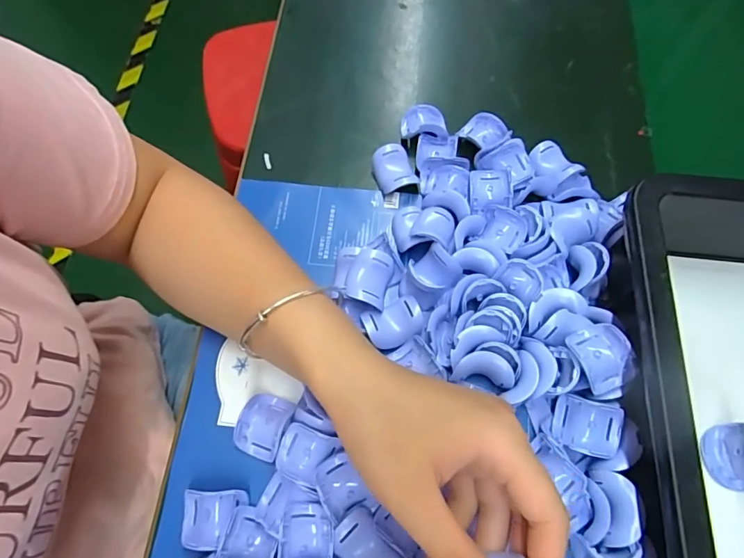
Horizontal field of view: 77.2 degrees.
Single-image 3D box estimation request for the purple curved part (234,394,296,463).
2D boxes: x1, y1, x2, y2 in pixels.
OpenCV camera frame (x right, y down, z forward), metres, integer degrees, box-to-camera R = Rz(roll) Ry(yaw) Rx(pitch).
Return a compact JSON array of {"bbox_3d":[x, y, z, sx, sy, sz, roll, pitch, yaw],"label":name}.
[{"bbox_3d":[-0.068,0.092,0.292,0.029,0.016,0.037,18,69,6],"label":"purple curved part"}]

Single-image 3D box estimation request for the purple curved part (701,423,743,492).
[{"bbox_3d":[0.215,0.106,0.274,0.022,0.029,0.037,-10,69,-6],"label":"purple curved part"}]

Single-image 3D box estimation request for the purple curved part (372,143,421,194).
[{"bbox_3d":[0.017,-0.084,0.364,0.029,0.020,0.038,-13,69,-7],"label":"purple curved part"}]

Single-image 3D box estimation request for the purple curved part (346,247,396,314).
[{"bbox_3d":[-0.002,0.000,0.318,0.027,0.018,0.038,16,68,5],"label":"purple curved part"}]

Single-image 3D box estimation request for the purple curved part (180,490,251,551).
[{"bbox_3d":[-0.094,0.140,0.270,0.038,0.010,0.030,0,68,2],"label":"purple curved part"}]

